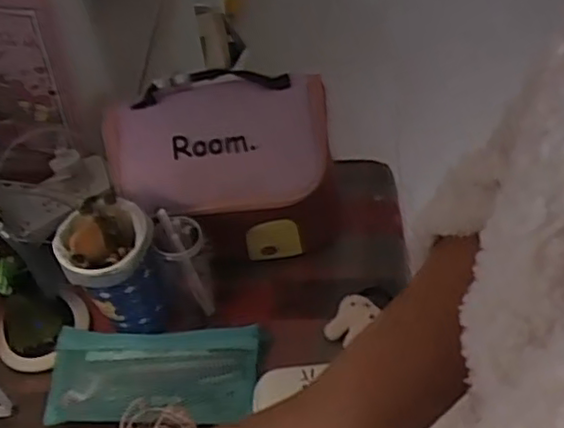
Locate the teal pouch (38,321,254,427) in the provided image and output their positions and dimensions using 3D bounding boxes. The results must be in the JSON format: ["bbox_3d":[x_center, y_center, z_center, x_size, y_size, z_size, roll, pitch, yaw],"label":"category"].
[{"bbox_3d":[-0.128,0.158,0.669,0.199,0.028,0.094,-4,49,2],"label":"teal pouch"}]

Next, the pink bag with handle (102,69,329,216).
[{"bbox_3d":[-0.066,-0.088,0.699,0.222,0.086,0.148,-5,49,1],"label":"pink bag with handle"}]

